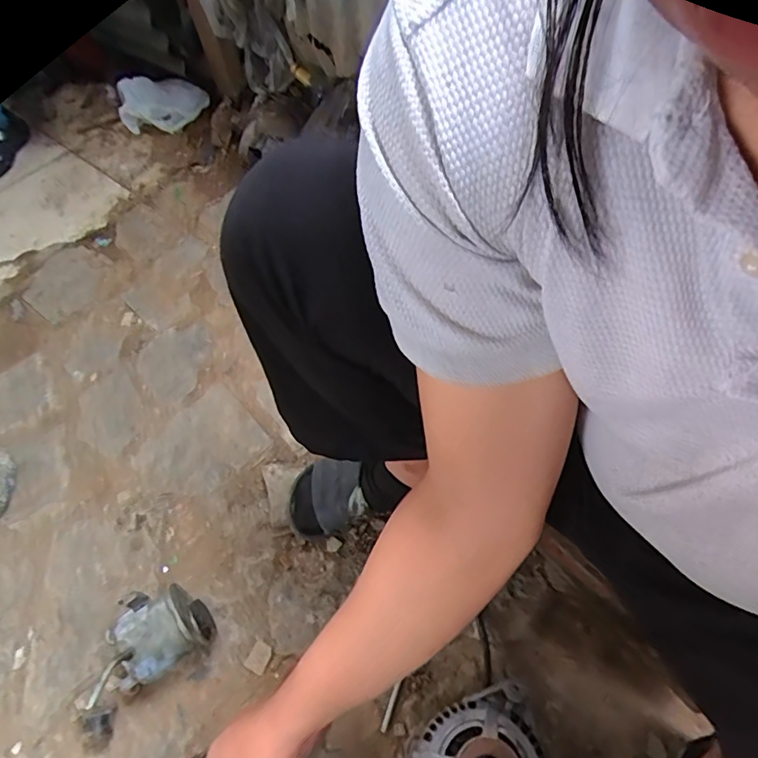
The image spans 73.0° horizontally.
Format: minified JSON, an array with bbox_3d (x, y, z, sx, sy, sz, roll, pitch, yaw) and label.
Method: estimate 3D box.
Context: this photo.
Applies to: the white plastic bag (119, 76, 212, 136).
[{"bbox_3d":[-0.422,-0.551,1.033,0.046,0.093,0.173,27,36,20],"label":"white plastic bag"}]

